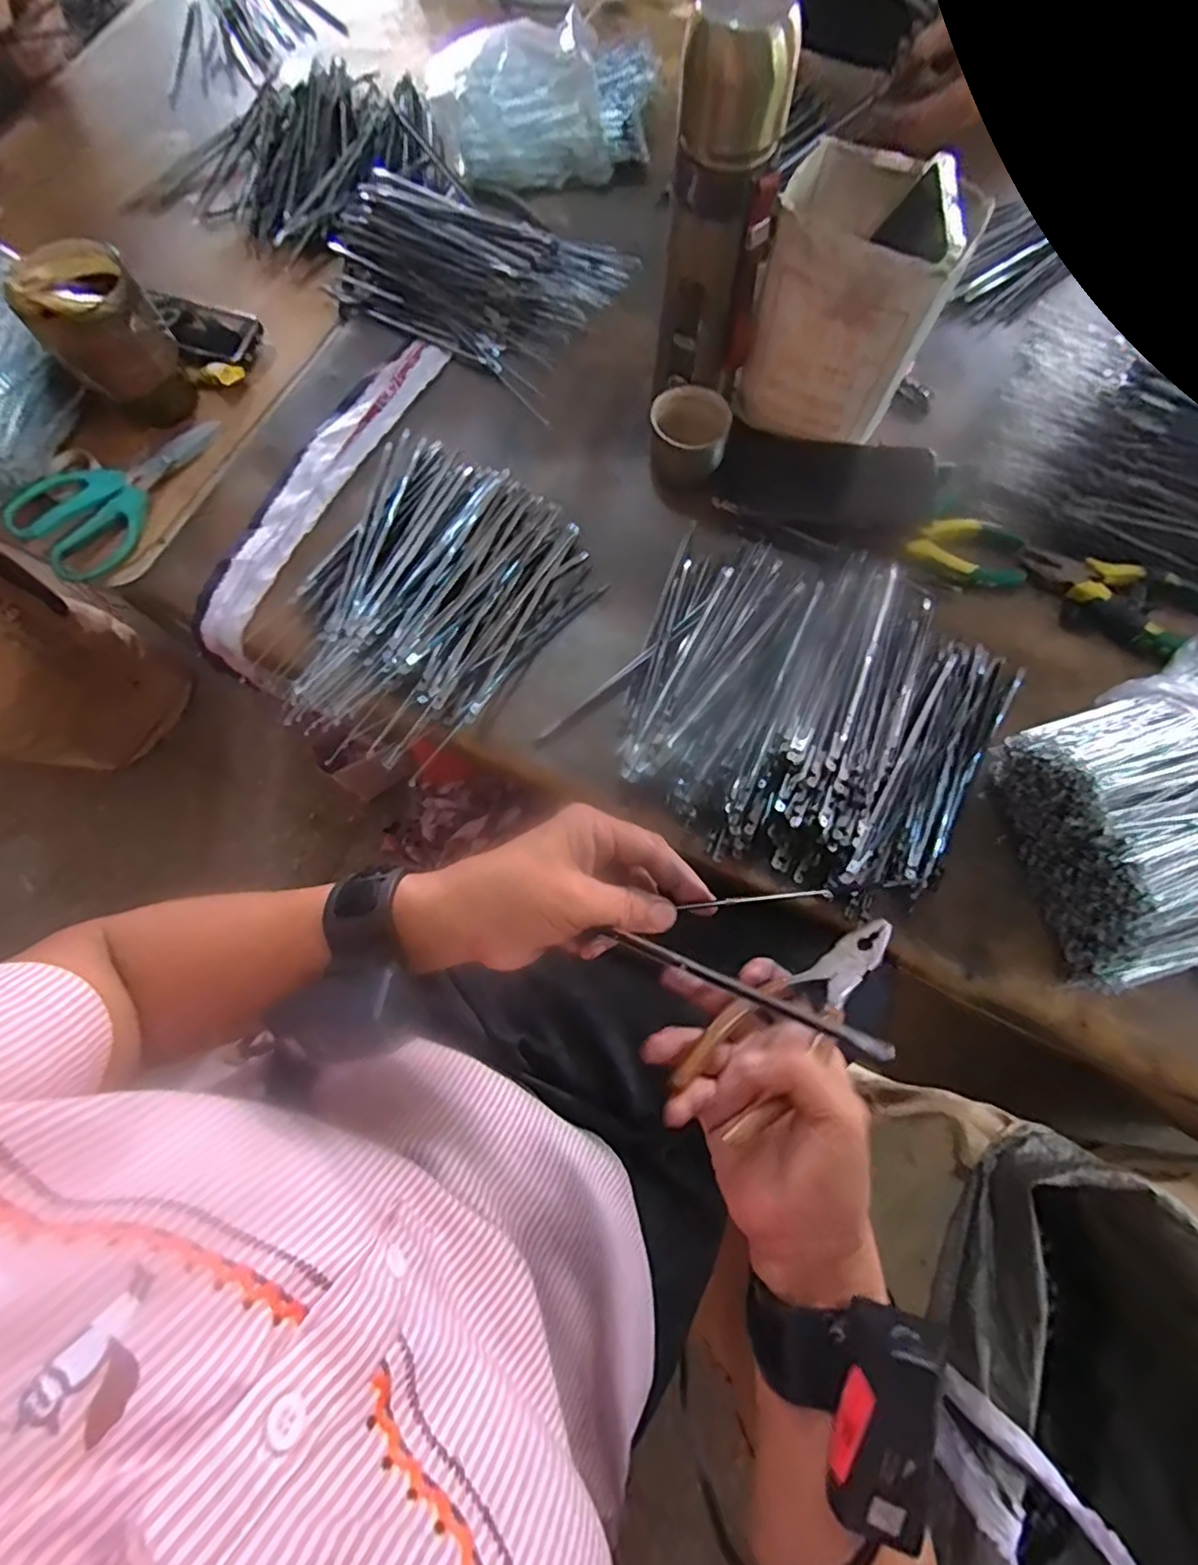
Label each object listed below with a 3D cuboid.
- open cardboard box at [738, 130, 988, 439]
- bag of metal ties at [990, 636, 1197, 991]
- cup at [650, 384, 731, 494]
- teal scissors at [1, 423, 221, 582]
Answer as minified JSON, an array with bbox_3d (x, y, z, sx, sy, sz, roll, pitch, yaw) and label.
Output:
[{"bbox_3d":[0.182,-0.352,0.467,0.116,0.147,0.097,20,75,6],"label":"open cardboard box"},{"bbox_3d":[0.392,0.023,0.399,0.205,0.085,0.238,-11,75,-3],"label":"bag of metal ties"},{"bbox_3d":[0.074,-0.285,0.515,0.059,0.040,0.066,3,74,1],"label":"cup"},{"bbox_3d":[-0.411,-0.258,0.530,0.085,0.024,0.179,32,77,9],"label":"teal scissors"}]

